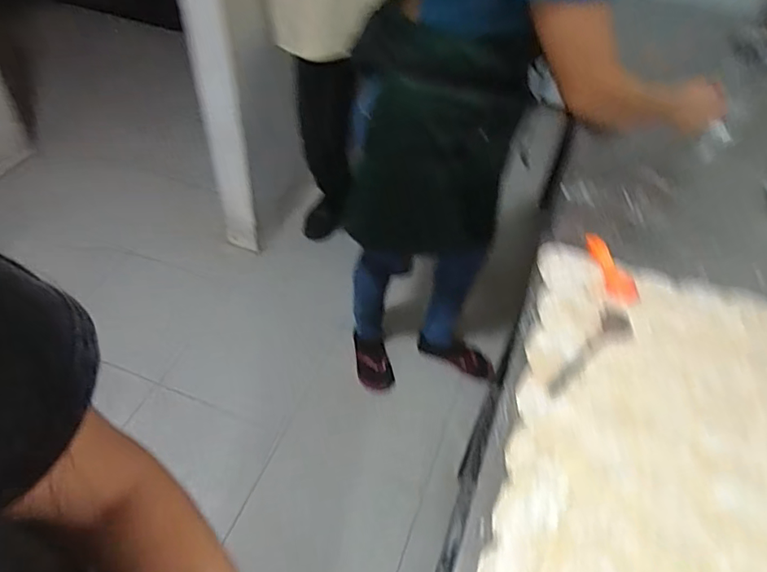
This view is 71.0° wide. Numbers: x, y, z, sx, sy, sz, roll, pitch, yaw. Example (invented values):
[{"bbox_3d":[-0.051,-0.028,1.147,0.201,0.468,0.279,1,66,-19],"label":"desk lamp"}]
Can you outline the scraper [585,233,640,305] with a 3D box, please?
[{"bbox_3d":[0.325,-0.033,0.777,0.046,0.020,0.146,-3,48,-9],"label":"scraper"}]

